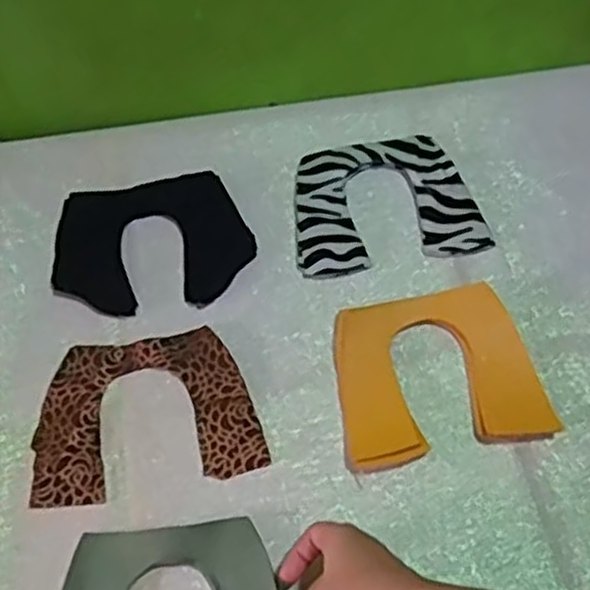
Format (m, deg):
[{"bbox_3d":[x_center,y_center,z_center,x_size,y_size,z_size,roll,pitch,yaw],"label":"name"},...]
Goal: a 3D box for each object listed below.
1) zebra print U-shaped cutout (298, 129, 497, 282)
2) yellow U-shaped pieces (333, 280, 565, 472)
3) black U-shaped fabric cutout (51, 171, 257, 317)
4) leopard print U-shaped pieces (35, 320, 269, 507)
[{"bbox_3d":[0.072,-0.079,0.669,0.153,0.009,0.124,-11,61,-6],"label":"zebra print U-shaped cutout"},{"bbox_3d":[0.103,0.054,0.588,0.149,0.016,0.126,-10,61,-5],"label":"yellow U-shaped pieces"},{"bbox_3d":[-0.117,-0.042,0.657,0.158,0.006,0.120,-7,62,-4],"label":"black U-shaped fabric cutout"},{"bbox_3d":[-0.110,0.085,0.587,0.160,0.004,0.117,-10,61,-5],"label":"leopard print U-shaped pieces"}]

